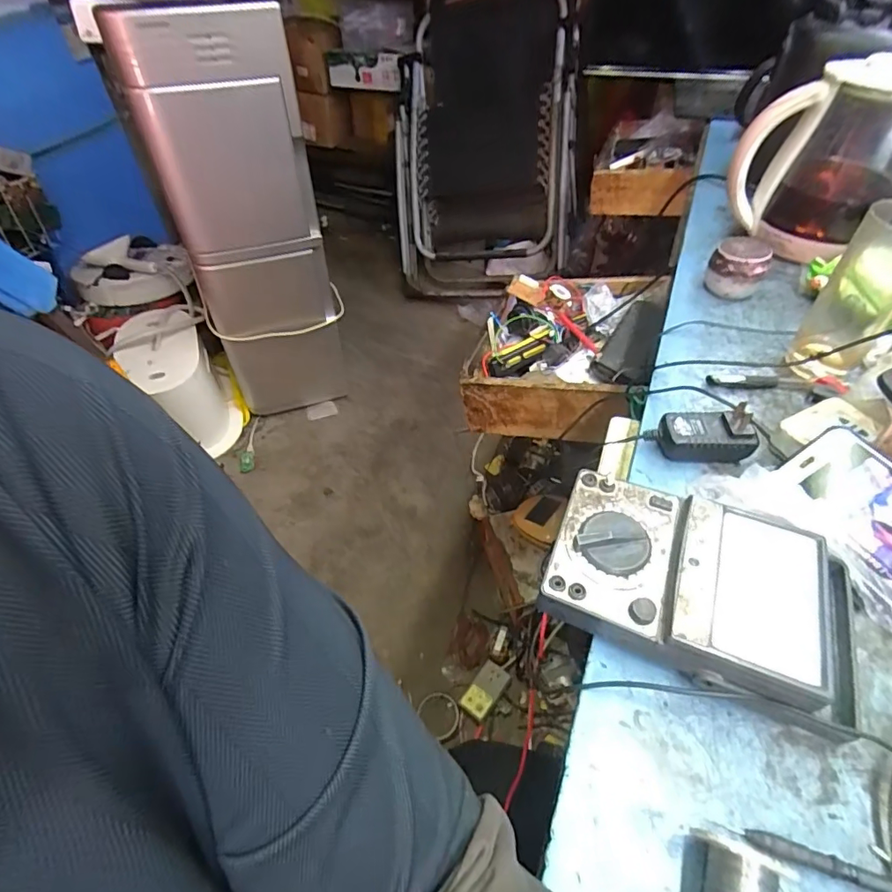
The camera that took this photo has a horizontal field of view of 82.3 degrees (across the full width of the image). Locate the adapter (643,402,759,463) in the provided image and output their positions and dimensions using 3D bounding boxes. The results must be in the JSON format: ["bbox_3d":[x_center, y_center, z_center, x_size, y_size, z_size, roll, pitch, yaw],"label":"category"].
[{"bbox_3d":[0.215,-0.010,0.432,0.082,0.040,0.042,8,49,8],"label":"adapter"}]

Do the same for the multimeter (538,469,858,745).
[{"bbox_3d":[0.168,0.096,0.339,0.188,0.050,0.114,16,51,15],"label":"multimeter"}]

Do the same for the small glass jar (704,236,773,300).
[{"bbox_3d":[0.337,-0.206,0.593,0.057,0.058,0.056,22,53,19],"label":"small glass jar"}]

